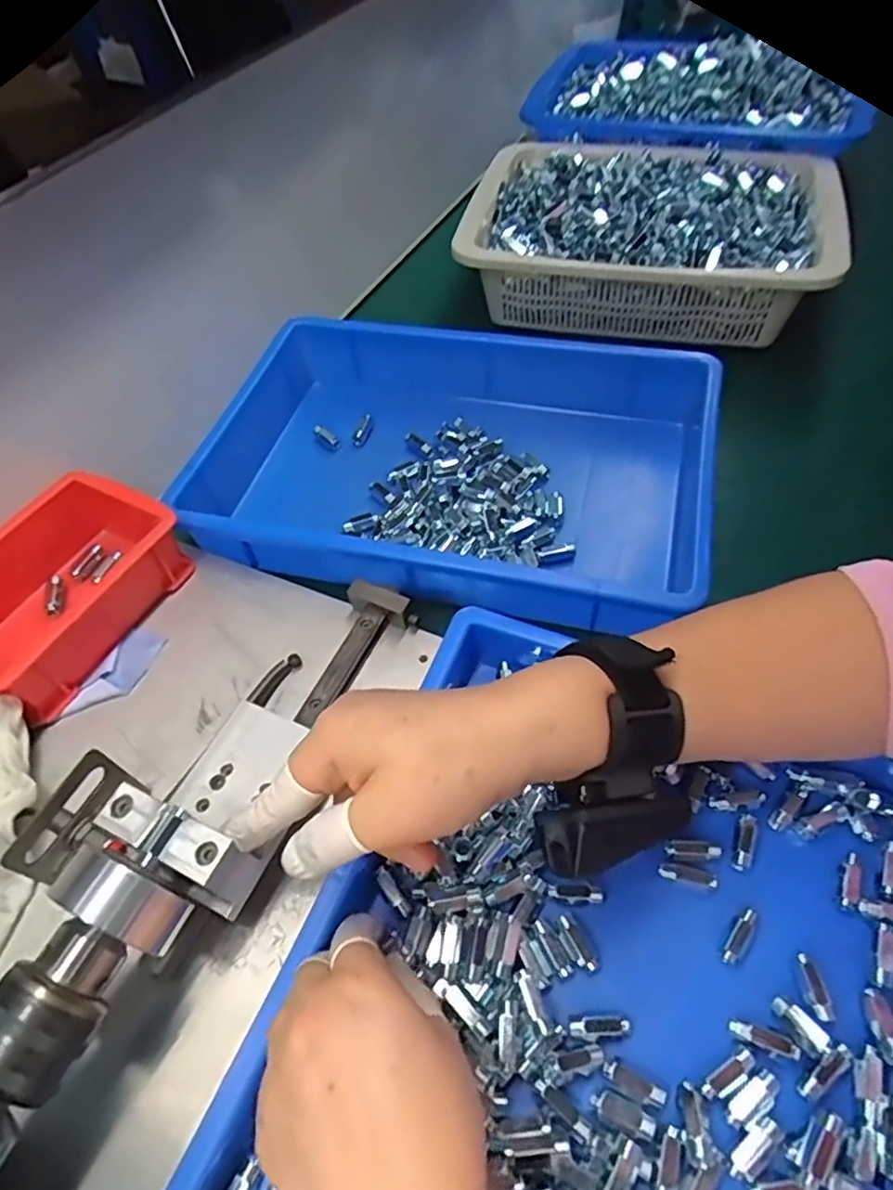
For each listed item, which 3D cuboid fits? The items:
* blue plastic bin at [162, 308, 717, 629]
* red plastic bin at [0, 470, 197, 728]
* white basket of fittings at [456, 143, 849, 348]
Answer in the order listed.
[{"bbox_3d":[0.007,-0.099,0.504,0.365,0.089,0.248,13,56,13],"label":"blue plastic bin"},{"bbox_3d":[-0.250,-0.003,0.418,0.099,0.057,0.147,19,58,17],"label":"red plastic bin"},{"bbox_3d":[0.190,-0.346,0.627,0.331,0.083,0.249,16,57,15],"label":"white basket of fittings"}]

